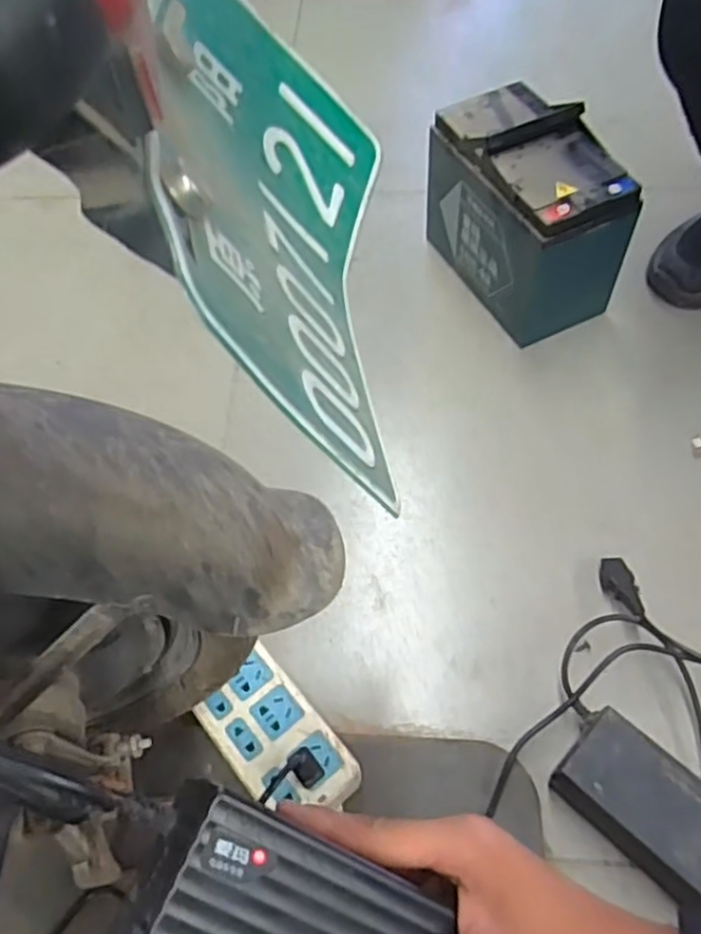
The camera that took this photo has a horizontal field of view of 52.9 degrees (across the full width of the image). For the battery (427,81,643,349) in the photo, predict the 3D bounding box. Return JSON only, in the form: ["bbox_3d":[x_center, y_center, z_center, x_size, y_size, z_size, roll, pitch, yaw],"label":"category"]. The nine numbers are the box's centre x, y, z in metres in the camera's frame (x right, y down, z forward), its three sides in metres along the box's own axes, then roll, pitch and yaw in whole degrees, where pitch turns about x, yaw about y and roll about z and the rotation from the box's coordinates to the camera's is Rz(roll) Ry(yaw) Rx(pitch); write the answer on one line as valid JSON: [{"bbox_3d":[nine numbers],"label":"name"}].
[{"bbox_3d":[0.190,-0.282,0.793,0.121,0.189,0.222,-26,60,-14],"label":"battery"}]

